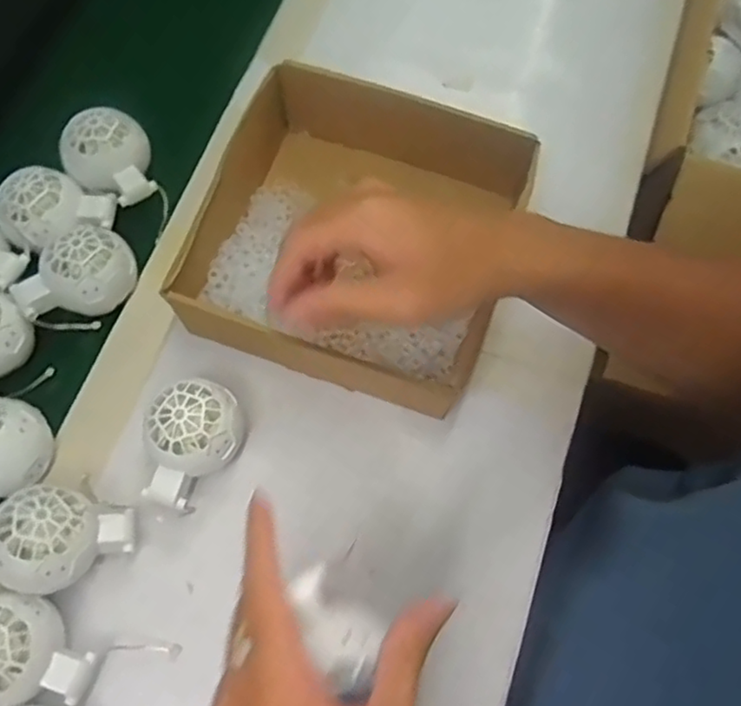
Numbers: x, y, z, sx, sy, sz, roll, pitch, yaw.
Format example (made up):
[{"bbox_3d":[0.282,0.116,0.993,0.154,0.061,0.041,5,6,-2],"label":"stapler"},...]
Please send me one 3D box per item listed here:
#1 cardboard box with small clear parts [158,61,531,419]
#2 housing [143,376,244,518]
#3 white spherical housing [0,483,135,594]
[{"bbox_3d":[-0.012,-0.084,0.474,0.202,0.076,0.198,18,71,7],"label":"cardboard box with small clear parts"},{"bbox_3d":[-0.117,0.059,0.429,0.056,0.052,0.080,26,72,9],"label":"housing"},{"bbox_3d":[-0.188,0.115,0.403,0.072,0.057,0.061,8,70,3],"label":"white spherical housing"}]

